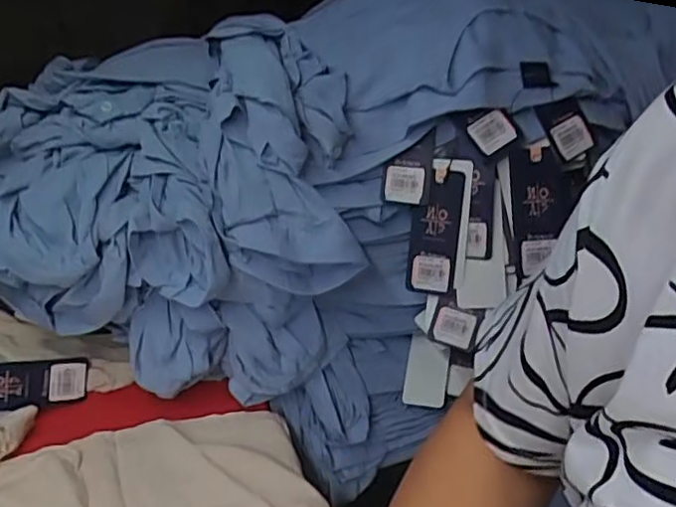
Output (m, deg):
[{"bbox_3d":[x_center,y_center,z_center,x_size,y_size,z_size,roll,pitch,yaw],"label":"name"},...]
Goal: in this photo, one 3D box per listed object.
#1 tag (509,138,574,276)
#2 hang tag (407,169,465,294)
[{"bbox_3d":[0.189,-0.044,0.587,0.064,0.113,0.011,-10,10,-7],"label":"tag"},{"bbox_3d":[0.090,-0.018,0.596,0.046,0.117,0.007,10,18,23],"label":"hang tag"}]

